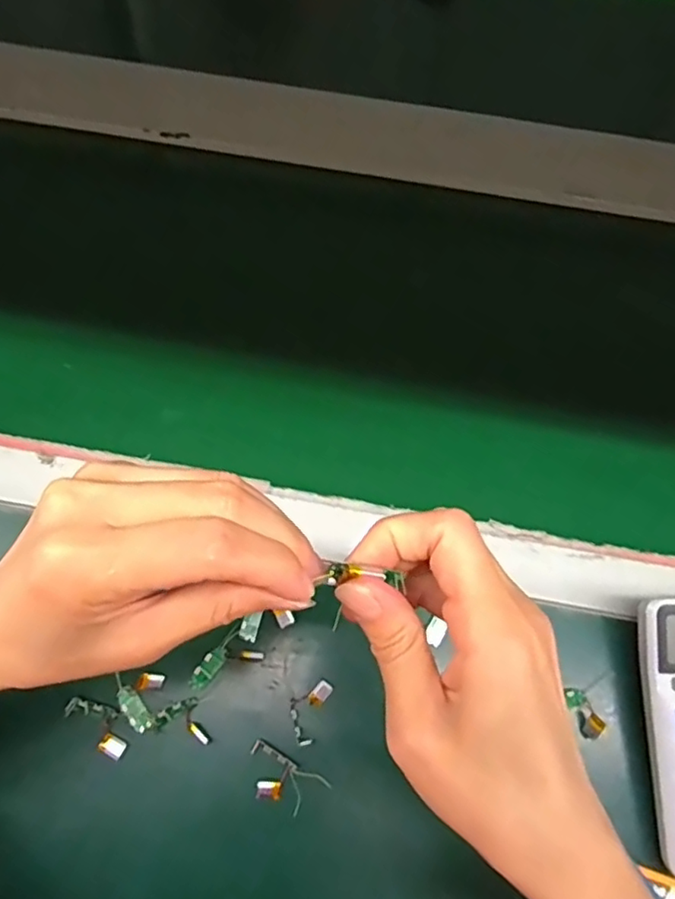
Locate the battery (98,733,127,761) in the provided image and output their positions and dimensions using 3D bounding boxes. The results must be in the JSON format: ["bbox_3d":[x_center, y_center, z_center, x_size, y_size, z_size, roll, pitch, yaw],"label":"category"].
[{"bbox_3d":[-0.138,0.182,0.368,0.015,0.004,0.012,27,73,8],"label":"battery"}]

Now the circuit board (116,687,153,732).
[{"bbox_3d":[-0.128,0.163,0.377,0.013,0.004,0.029,-34,75,-12],"label":"circuit board"}]

